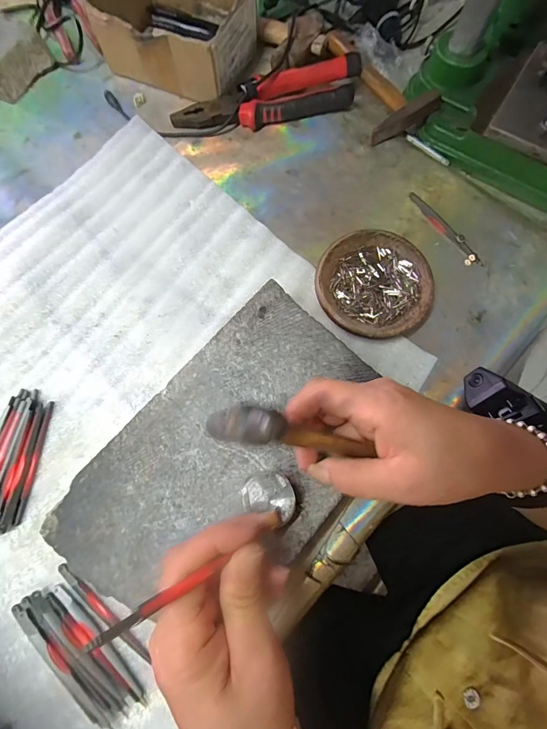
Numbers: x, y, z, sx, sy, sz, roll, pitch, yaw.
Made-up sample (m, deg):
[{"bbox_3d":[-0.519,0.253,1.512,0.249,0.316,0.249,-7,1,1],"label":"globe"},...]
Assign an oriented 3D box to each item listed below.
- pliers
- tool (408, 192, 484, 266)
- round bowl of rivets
[{"bbox_3d":[-0.005,-0.314,0.411,0.220,0.029,0.064,-11,73,-2],"label":"pliers"},{"bbox_3d":[0.180,-0.145,0.372,0.013,0.004,0.106,-35,76,-9],"label":"tool"},{"bbox_3d":[0.098,-0.078,0.349,0.110,0.018,0.112,0,73,1],"label":"round bowl of rivets"}]

